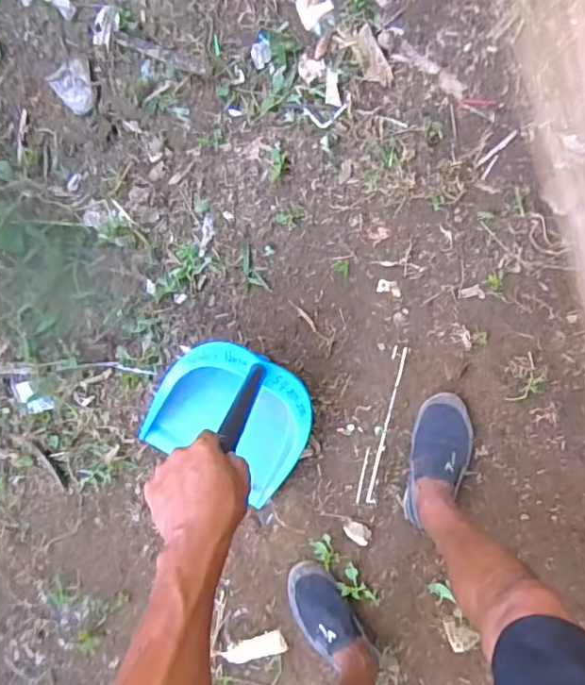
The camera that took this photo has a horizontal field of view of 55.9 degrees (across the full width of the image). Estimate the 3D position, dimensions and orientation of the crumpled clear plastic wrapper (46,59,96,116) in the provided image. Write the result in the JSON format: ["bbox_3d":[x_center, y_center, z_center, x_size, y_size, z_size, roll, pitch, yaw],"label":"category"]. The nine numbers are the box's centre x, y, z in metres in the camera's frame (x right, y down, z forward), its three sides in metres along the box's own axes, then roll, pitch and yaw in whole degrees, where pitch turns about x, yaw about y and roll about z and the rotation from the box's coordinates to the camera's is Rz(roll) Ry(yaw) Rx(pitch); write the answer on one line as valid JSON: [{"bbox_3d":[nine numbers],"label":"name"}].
[{"bbox_3d":[-0.403,-0.473,1.032,0.076,0.015,0.093,-28,94,9],"label":"crumpled clear plastic wrapper"}]

